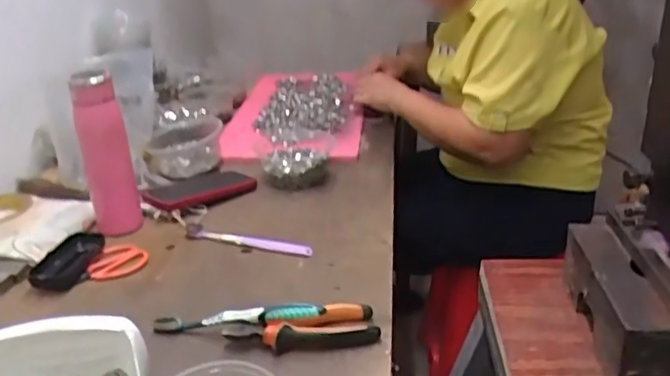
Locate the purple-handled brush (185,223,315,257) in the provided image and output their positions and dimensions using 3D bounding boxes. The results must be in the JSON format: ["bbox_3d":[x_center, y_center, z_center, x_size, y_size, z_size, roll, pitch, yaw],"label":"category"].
[{"bbox_3d":[-0.121,0.065,0.829,0.190,0.008,0.017,10,26,21],"label":"purple-handled brush"}]

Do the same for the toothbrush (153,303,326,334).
[{"bbox_3d":[-0.102,0.133,0.638,0.183,0.018,0.011,-9,22,13],"label":"toothbrush"}]

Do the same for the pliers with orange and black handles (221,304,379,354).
[{"bbox_3d":[-0.033,0.143,0.631,0.149,0.030,0.048,-4,25,-10],"label":"pliers with orange and black handles"}]

